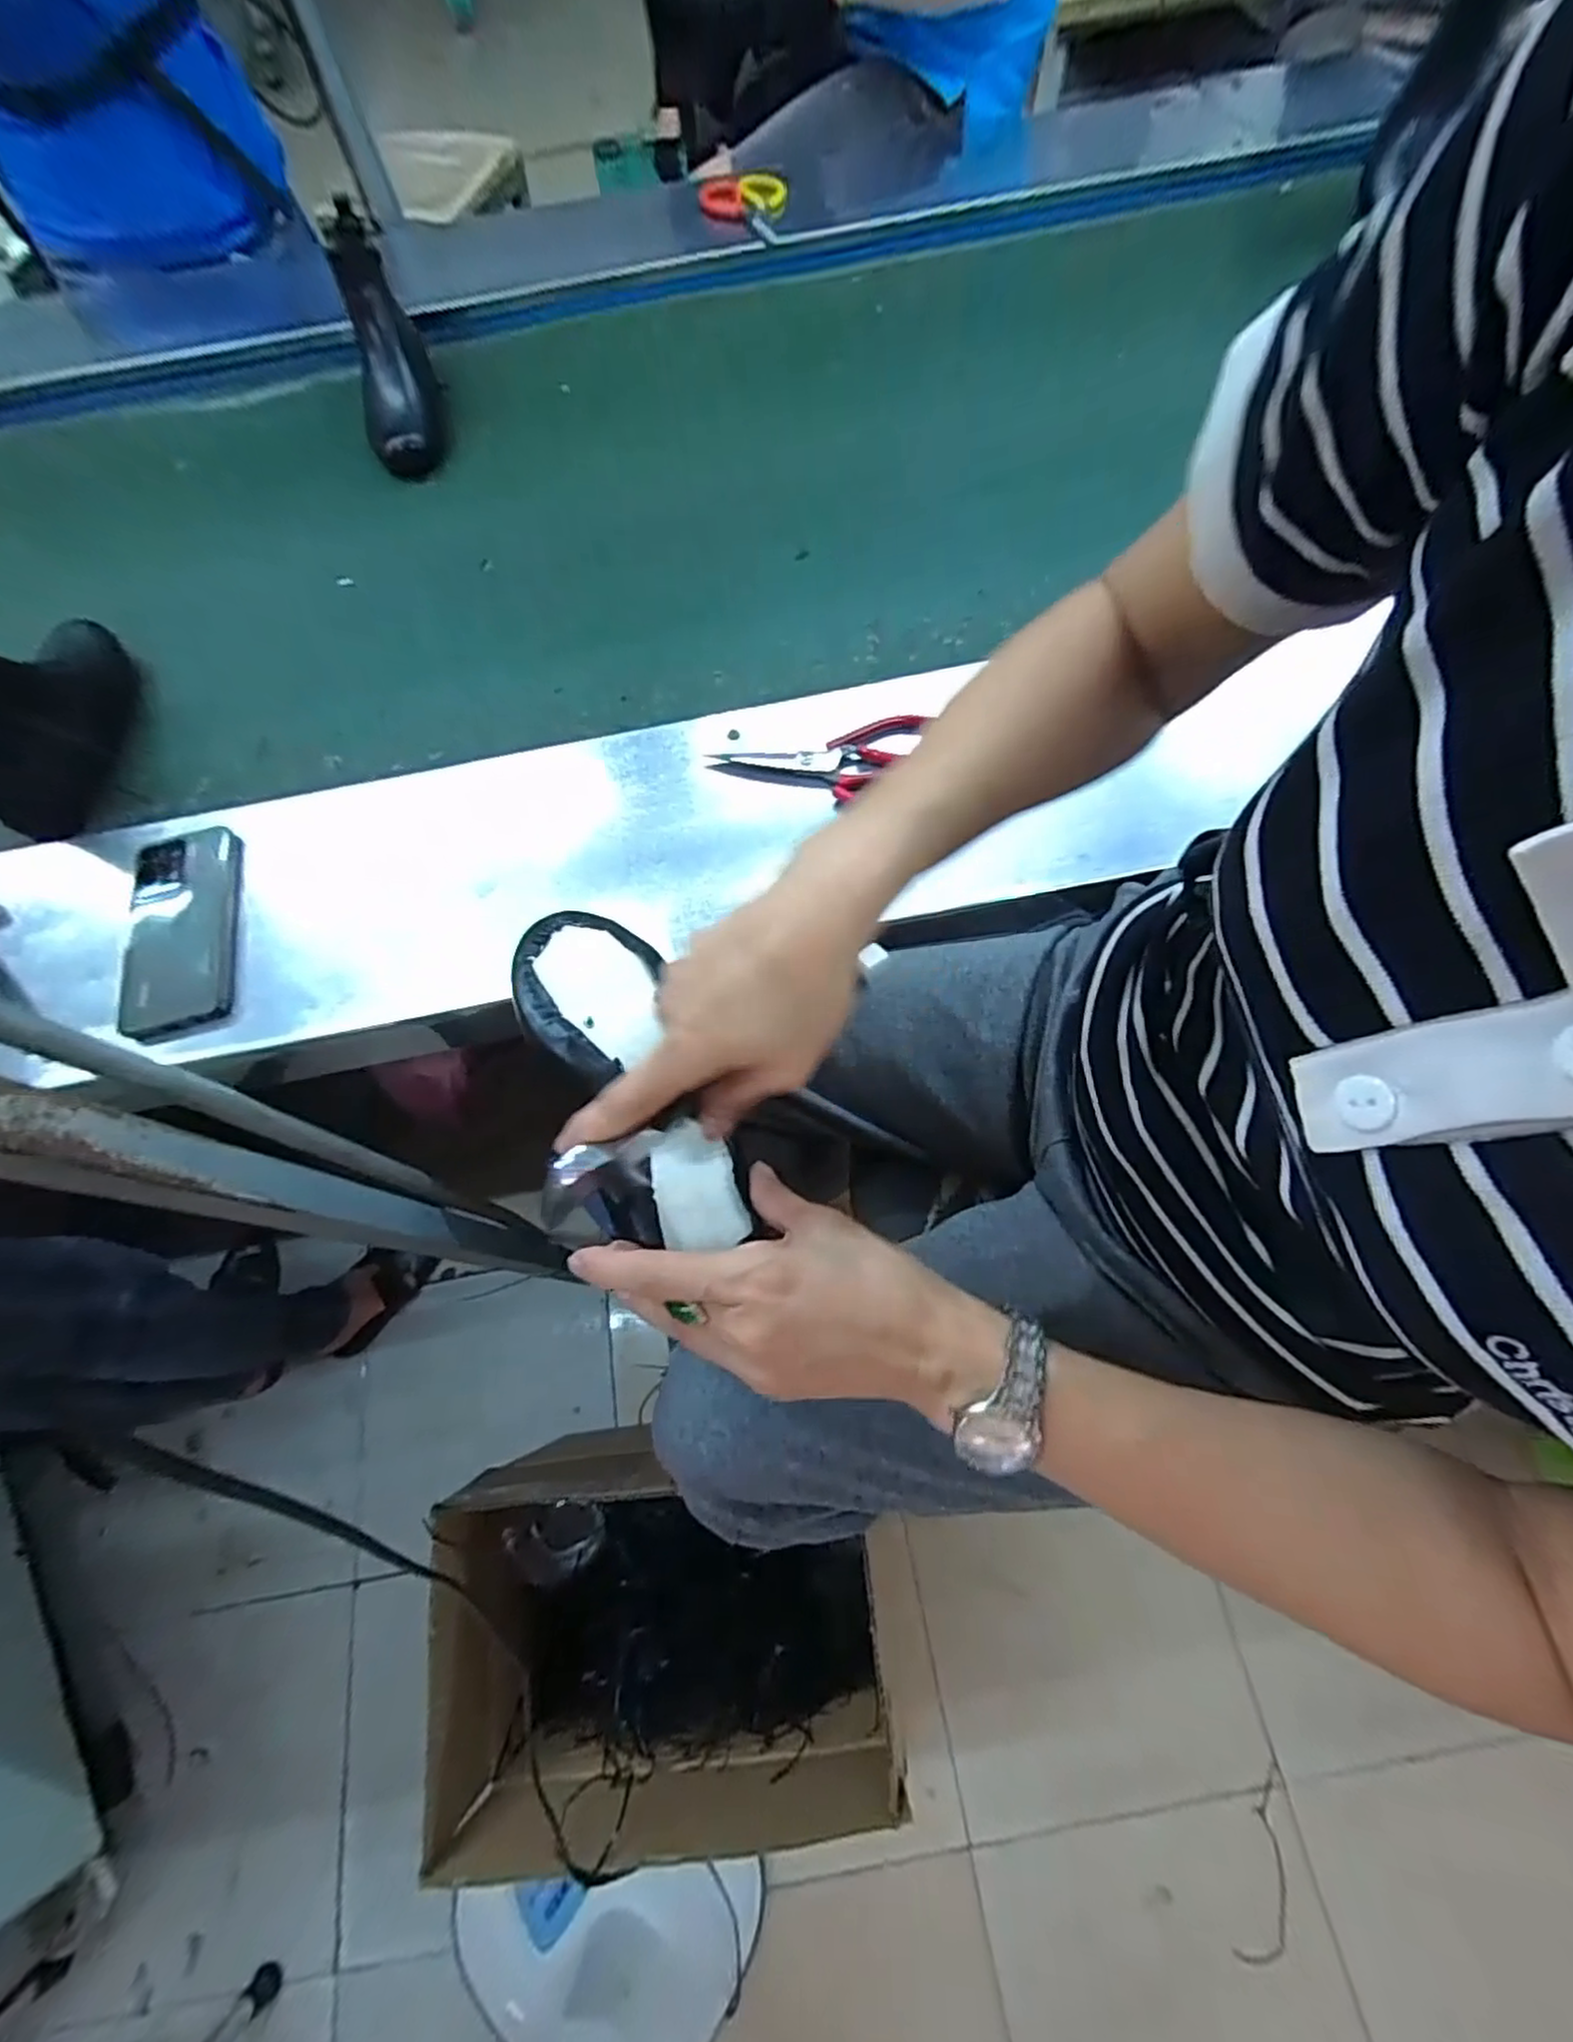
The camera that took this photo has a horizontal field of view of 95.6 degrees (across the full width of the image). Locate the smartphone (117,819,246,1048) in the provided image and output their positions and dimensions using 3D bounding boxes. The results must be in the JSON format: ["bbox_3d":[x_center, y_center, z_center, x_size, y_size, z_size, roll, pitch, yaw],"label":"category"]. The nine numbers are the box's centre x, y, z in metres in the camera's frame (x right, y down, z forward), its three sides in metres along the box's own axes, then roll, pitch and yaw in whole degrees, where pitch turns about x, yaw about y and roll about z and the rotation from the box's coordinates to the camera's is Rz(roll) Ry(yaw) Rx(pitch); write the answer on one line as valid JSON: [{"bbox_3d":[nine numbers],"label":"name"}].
[{"bbox_3d":[-0.476,-0.071,0.552,0.090,0.012,0.178,-16,67,-3],"label":"smartphone"}]

